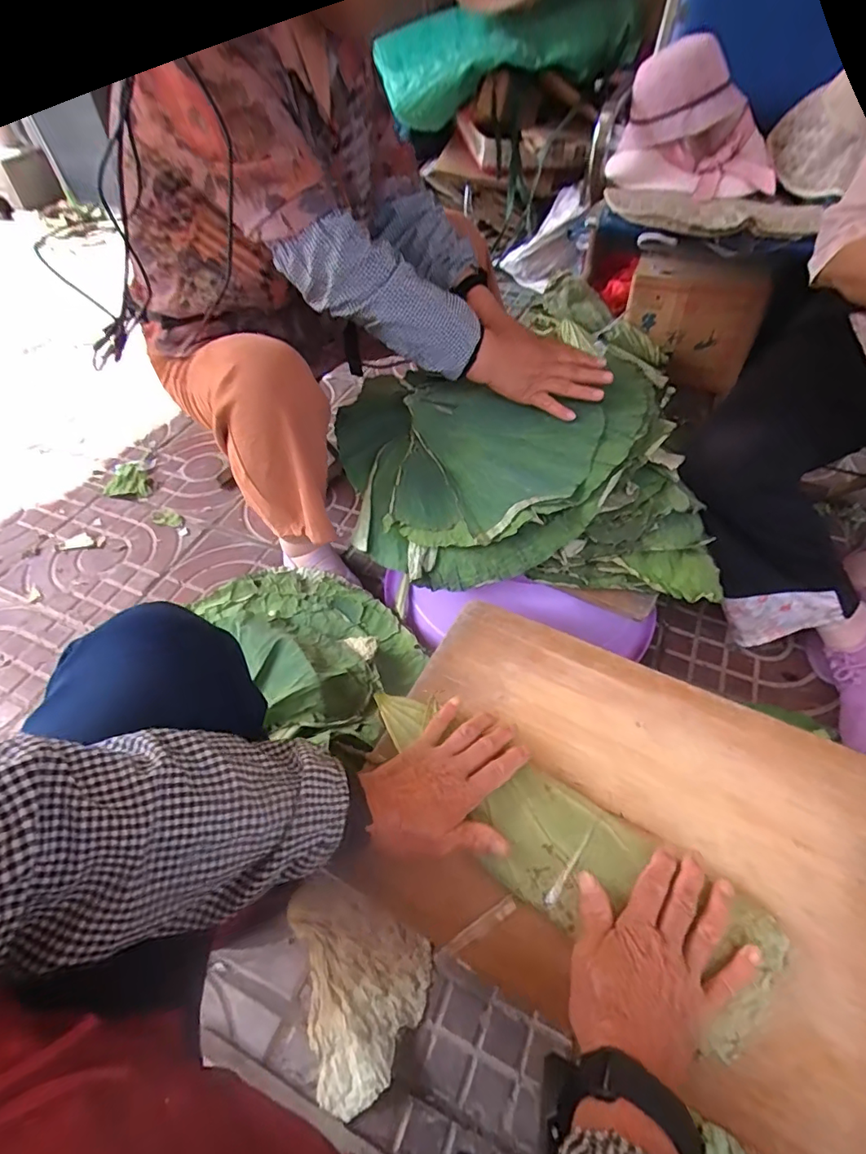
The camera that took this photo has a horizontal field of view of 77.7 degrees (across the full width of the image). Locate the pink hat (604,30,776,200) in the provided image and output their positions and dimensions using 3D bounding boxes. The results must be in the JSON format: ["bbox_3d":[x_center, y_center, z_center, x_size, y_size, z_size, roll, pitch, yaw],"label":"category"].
[{"bbox_3d":[0.583,-0.995,1.170,0.351,0.213,0.175,14,52,13],"label":"pink hat"}]

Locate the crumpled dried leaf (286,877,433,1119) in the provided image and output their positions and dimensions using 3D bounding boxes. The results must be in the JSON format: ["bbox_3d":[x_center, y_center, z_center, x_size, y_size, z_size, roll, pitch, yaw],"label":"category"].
[{"bbox_3d":[-0.081,0.466,0.637,0.145,0.031,0.219,-17,51,-12],"label":"crumpled dried leaf"}]

